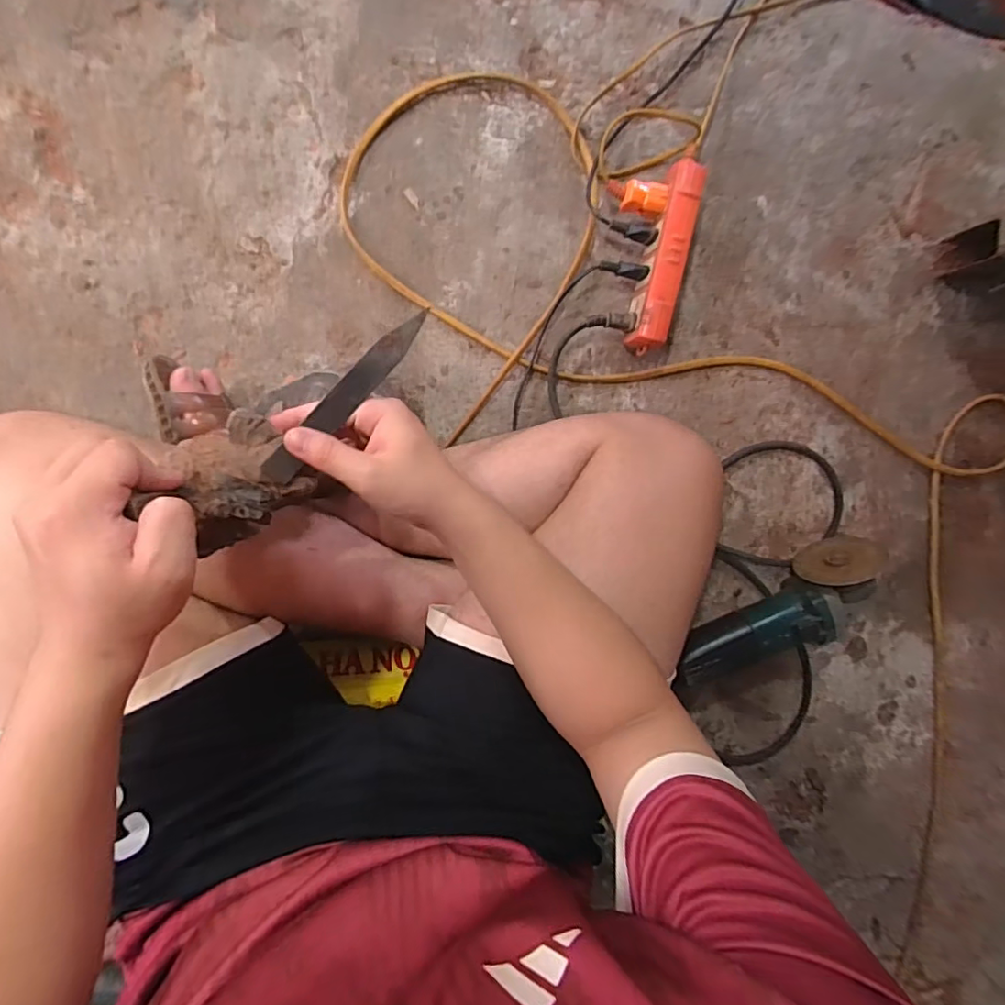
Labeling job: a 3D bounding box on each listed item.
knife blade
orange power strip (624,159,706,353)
[{"bbox_3d":[-0.103,-0.068,0.362,0.148,0.006,0.019,-45,110,5],"label":"knife blade"},{"bbox_3d":[0.180,-0.272,0.617,0.033,0.064,0.195,11,93,-7],"label":"orange power strip"}]

